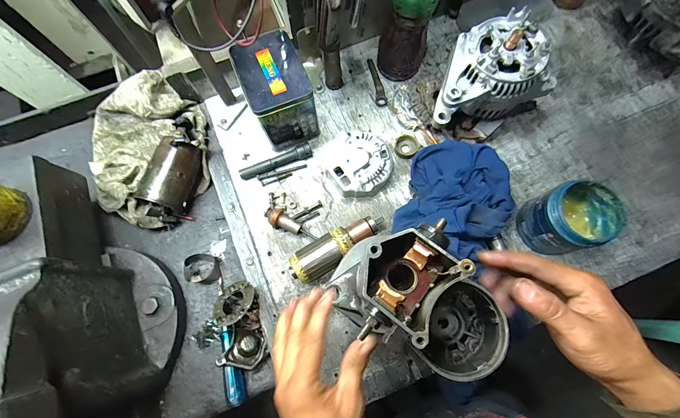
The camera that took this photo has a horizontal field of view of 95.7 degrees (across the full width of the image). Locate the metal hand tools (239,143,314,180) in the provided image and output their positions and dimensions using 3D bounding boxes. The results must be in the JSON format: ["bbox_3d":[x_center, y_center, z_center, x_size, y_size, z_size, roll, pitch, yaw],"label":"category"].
[{"bbox_3d":[-0.109,-0.079,0.529,0.126,0.023,0.020,-23,76,-4],"label":"metal hand tools"}]

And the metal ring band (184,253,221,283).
[{"bbox_3d":[-0.227,0.098,0.509,0.055,0.020,0.047,1,74,1],"label":"metal ring band"}]

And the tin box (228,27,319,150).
[{"bbox_3d":[-0.099,-0.185,0.500,0.088,0.130,0.125,-23,76,-4],"label":"tin box"}]

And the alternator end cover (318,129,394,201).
[{"bbox_3d":[0.032,-0.076,0.516,0.111,0.037,0.113,-15,76,-2],"label":"alternator end cover"}]

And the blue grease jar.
[{"bbox_3d":[0.329,0.014,0.453,0.089,0.104,0.084,0,76,1],"label":"blue grease jar"}]

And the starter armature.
[{"bbox_3d":[-0.001,0.059,0.474,0.152,0.052,0.049,-29,76,-8],"label":"starter armature"}]

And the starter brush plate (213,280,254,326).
[{"bbox_3d":[-0.161,0.143,0.470,0.070,0.011,0.070,-21,39,12],"label":"starter brush plate"}]

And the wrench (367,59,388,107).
[{"bbox_3d":[0.066,-0.238,0.573,0.021,0.010,0.107,-14,76,-2],"label":"wrench"}]

